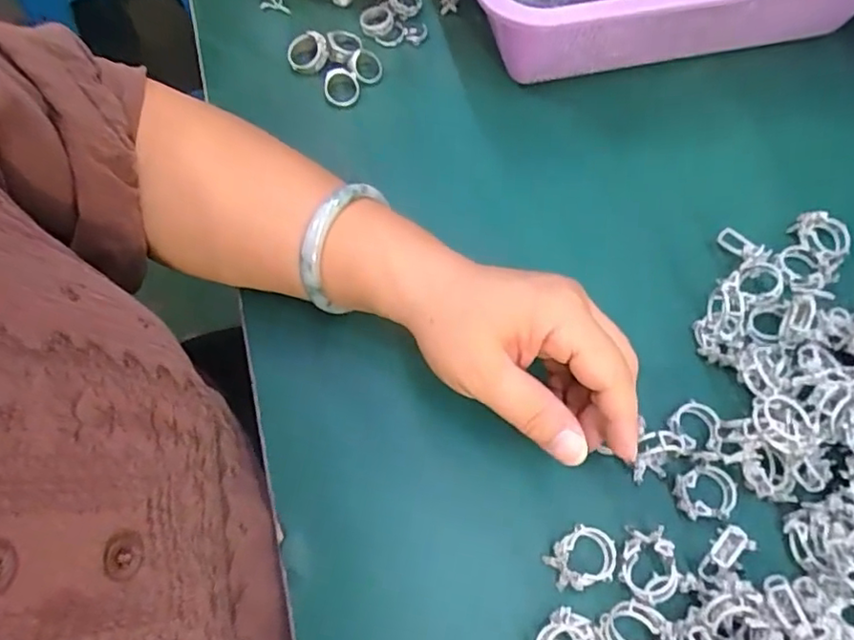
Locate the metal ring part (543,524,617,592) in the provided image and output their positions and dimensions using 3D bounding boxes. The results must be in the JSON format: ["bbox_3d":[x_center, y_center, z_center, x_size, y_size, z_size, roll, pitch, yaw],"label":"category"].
[{"bbox_3d":[0.075,0.113,0.290,0.034,0.009,0.026,-22,67,-7],"label":"metal ring part"}]

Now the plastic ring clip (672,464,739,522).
[{"bbox_3d":[0.139,0.086,0.304,0.031,0.010,0.026,2,66,3],"label":"plastic ring clip"}]

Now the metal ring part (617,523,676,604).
[{"bbox_3d":[0.103,0.115,0.286,0.023,0.010,0.032,7,66,6],"label":"metal ring part"}]

